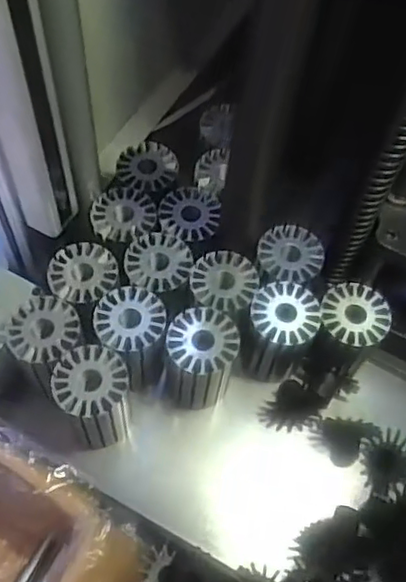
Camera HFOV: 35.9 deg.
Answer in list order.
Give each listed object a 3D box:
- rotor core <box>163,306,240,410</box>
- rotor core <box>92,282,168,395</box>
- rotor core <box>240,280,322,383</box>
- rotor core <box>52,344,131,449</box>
[{"bbox_3d":[-0.003,0.056,0.485,0.051,0.081,0.051,6,61,0],"label":"rotor core"},{"bbox_3d":[-0.053,0.044,0.487,0.052,0.081,0.062,-31,67,-19],"label":"rotor core"},{"bbox_3d":[0.058,0.037,0.497,0.055,0.077,0.057,1,61,-2],"label":"rotor core"},{"bbox_3d":[-0.078,0.082,0.464,0.055,0.081,0.054,1,61,-2],"label":"rotor core"}]

